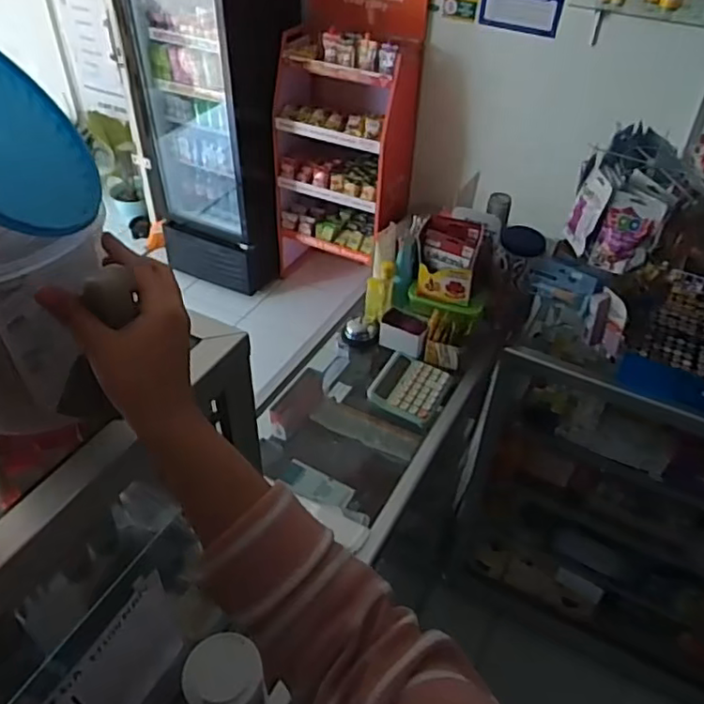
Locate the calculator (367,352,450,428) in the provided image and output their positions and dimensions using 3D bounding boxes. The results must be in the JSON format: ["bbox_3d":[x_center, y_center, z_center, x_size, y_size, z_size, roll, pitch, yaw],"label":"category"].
[{"bbox_3d":[0.115,0.065,1.215,0.127,0.030,0.156,19,45,18],"label":"calculator"}]

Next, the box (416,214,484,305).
[{"bbox_3d":[0.197,-0.182,1.272,0.119,0.155,0.098,13,43,12],"label":"box"}]

